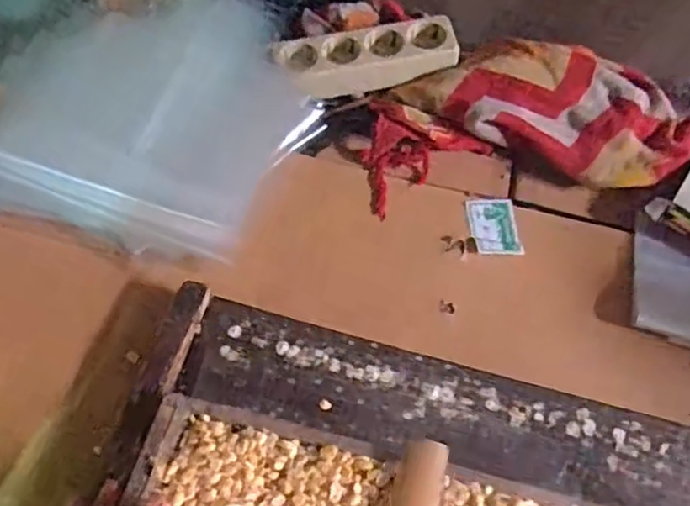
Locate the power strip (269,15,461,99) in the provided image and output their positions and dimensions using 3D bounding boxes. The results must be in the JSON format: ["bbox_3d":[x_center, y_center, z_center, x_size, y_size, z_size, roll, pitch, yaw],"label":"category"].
[{"bbox_3d":[0.021,-0.207,0.678,0.180,0.032,0.063,-10,65,-7],"label":"power strip"}]

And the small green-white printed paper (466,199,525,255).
[{"bbox_3d":[0.144,-0.026,0.639,0.047,0.005,0.064,0,61,-3],"label":"small green-white printed paper"}]

